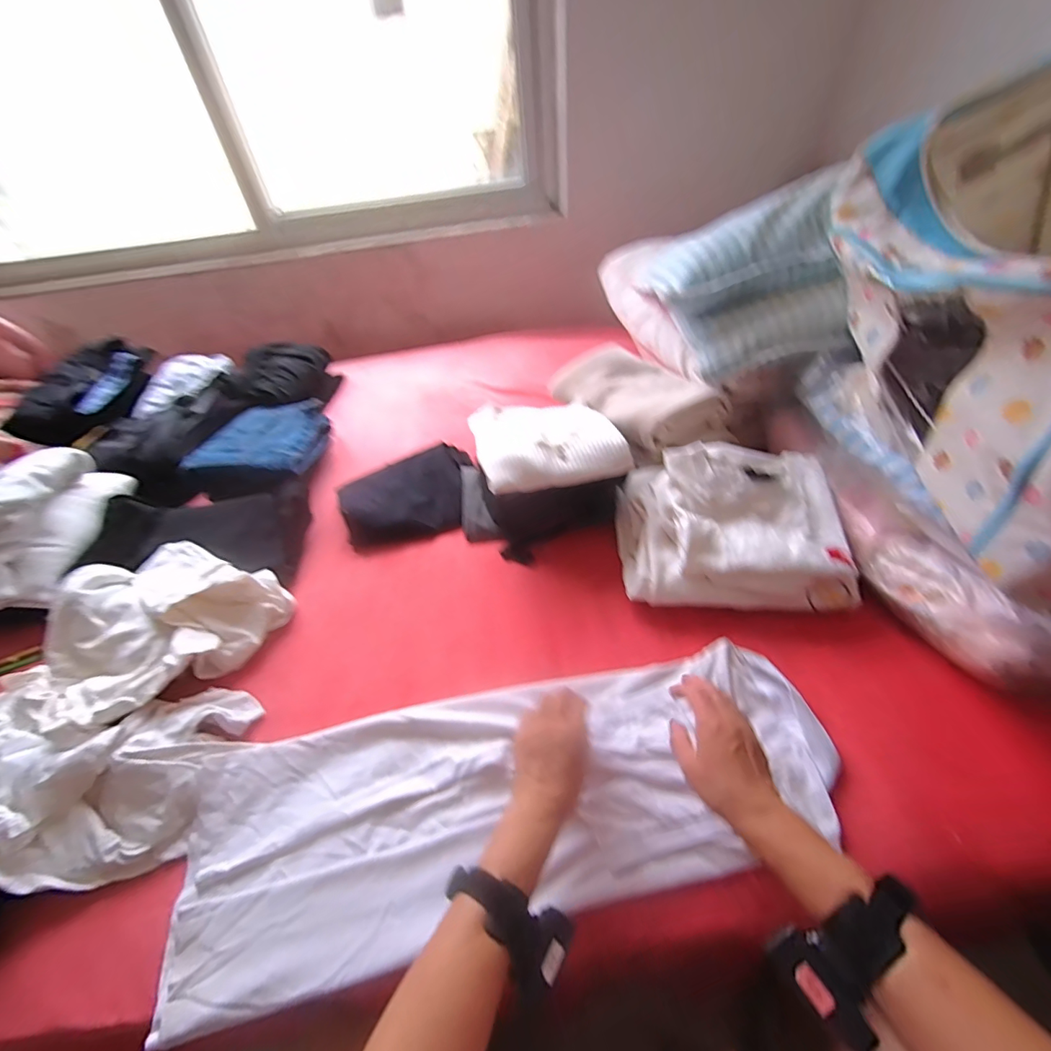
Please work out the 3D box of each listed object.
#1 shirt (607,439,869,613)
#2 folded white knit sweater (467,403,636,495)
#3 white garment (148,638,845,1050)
[{"bbox_3d":[0.312,-0.001,0.707,0.321,0.134,0.229,0,46,7],"label":"shirt"},{"bbox_3d":[0.033,-0.145,0.758,0.229,0.046,0.209,-13,46,-6],"label":"folded white knit sweater"},{"bbox_3d":[-0.017,0.305,0.526,0.723,0.032,0.239,-11,45,-5],"label":"white garment"}]

